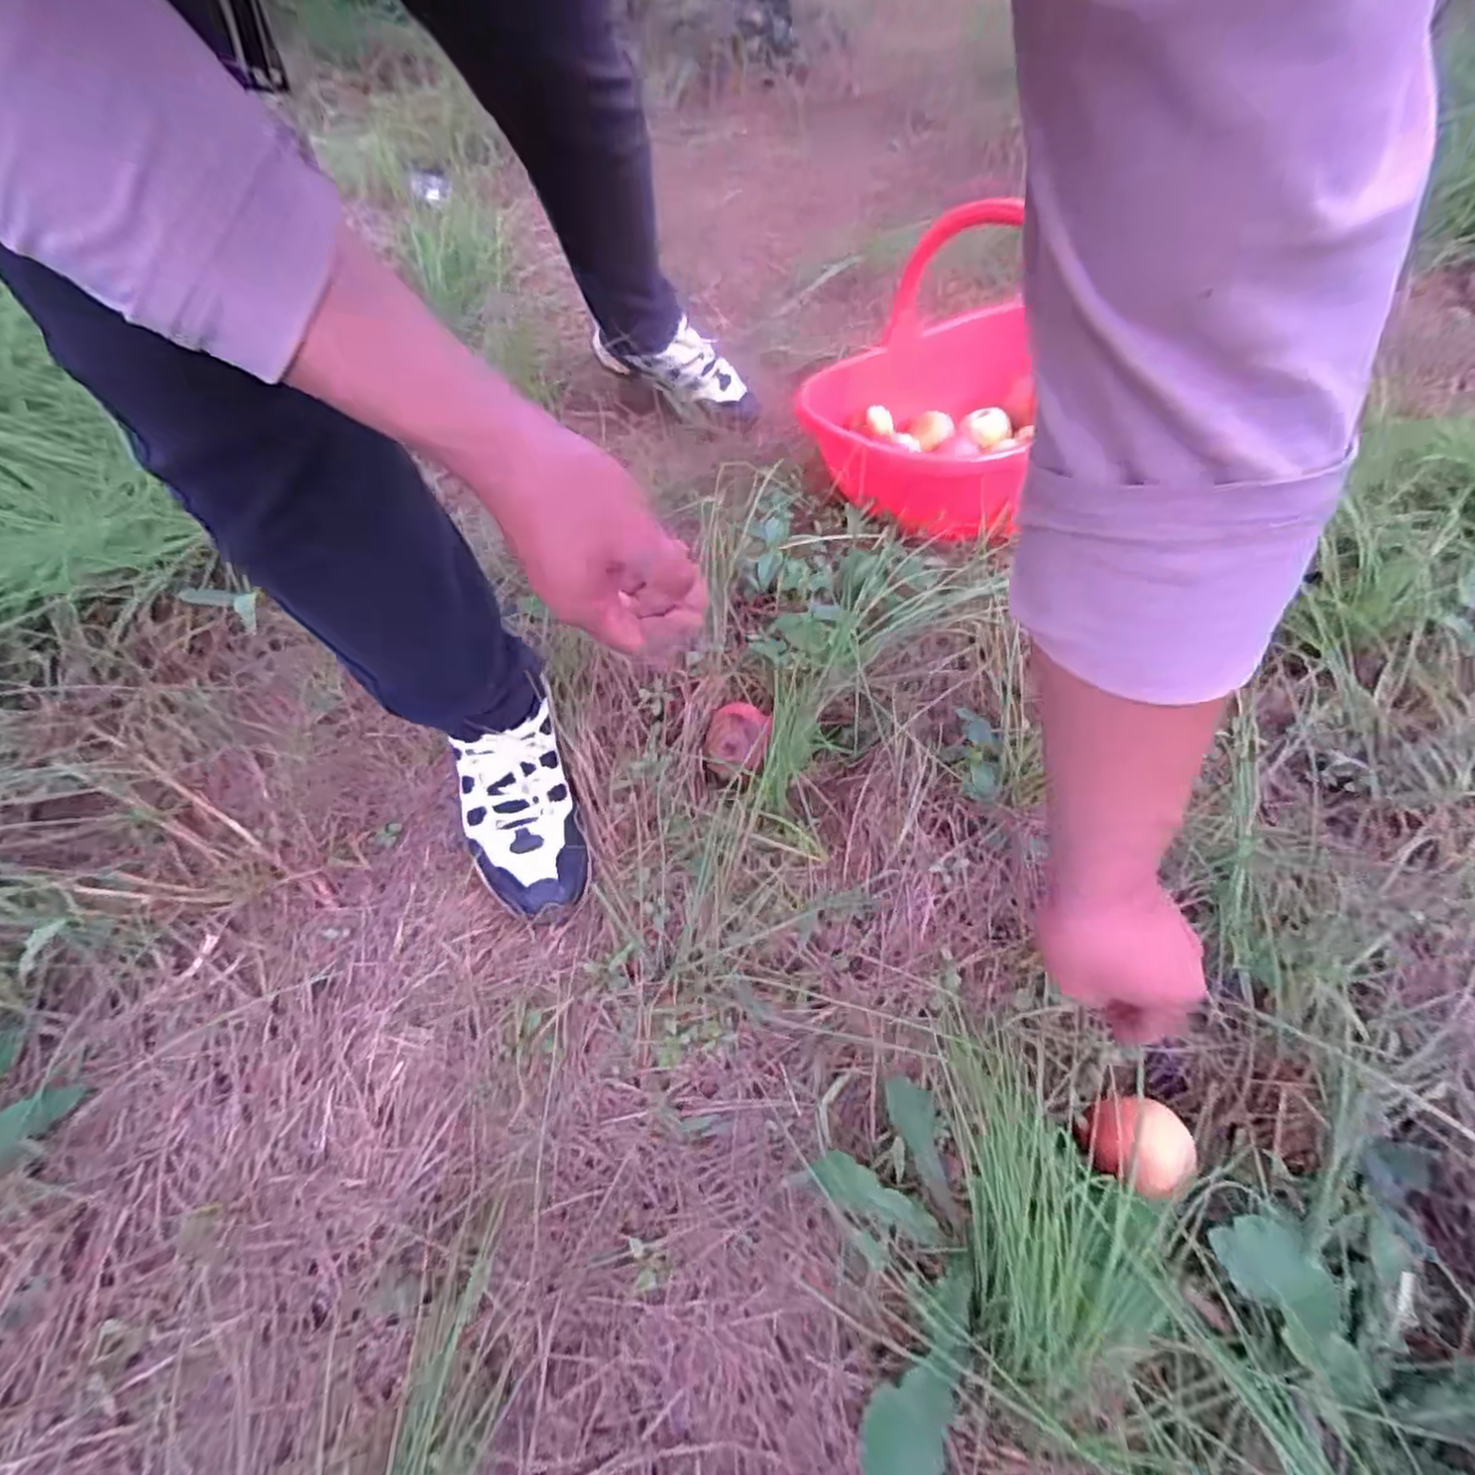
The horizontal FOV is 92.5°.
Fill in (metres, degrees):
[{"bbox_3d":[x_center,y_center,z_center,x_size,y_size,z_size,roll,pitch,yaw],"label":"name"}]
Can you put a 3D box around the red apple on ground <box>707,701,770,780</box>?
[{"bbox_3d":[0.000,0.004,0.720,0.068,0.058,0.062,21,62,11],"label":"red apple on ground"}]

